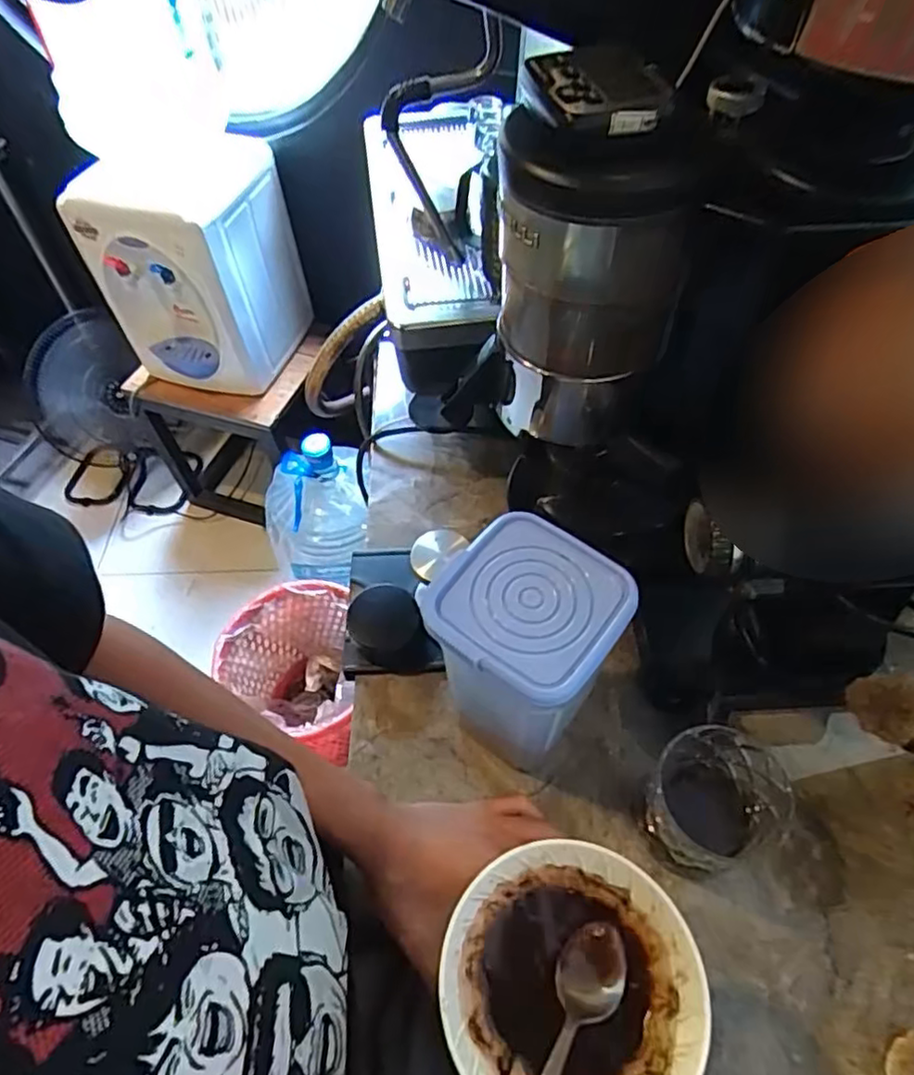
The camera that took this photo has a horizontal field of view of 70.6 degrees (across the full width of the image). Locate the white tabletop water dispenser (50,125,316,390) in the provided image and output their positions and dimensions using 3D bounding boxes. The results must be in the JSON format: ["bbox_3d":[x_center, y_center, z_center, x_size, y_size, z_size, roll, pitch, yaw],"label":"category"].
[{"bbox_3d":[-0.526,-0.566,1.351,0.292,0.402,0.297,11,57,10],"label":"white tabletop water dispenser"}]

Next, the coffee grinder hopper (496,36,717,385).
[{"bbox_3d":[0.079,-0.186,0.389,0.100,0.173,0.090,-5,55,-1],"label":"coffee grinder hopper"}]

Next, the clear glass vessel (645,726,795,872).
[{"bbox_3d":[0.172,0.187,0.451,0.086,0.086,0.078,-17,56,-9],"label":"clear glass vessel"}]

